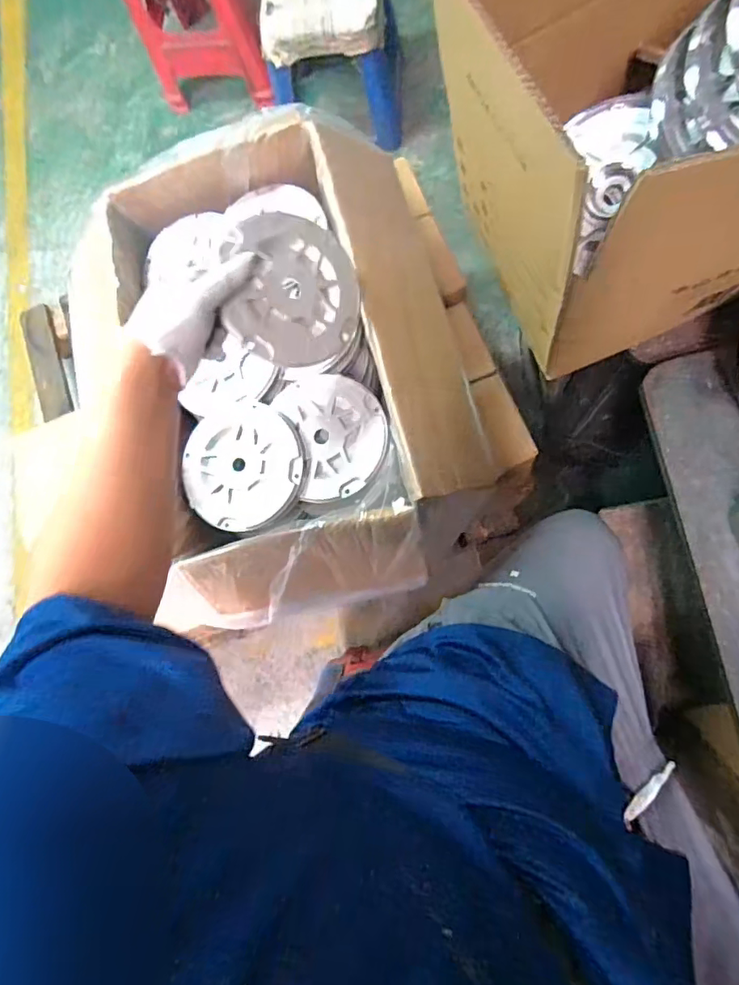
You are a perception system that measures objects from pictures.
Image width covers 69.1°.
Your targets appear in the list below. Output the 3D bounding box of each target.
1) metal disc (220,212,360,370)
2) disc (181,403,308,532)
[{"bbox_3d":[-0.068,-0.186,0.494,0.120,0.012,0.132,-1,92,-26],"label":"metal disc"},{"bbox_3d":[-0.138,-0.031,0.587,0.134,0.015,0.143,-2,80,9],"label":"disc"}]

